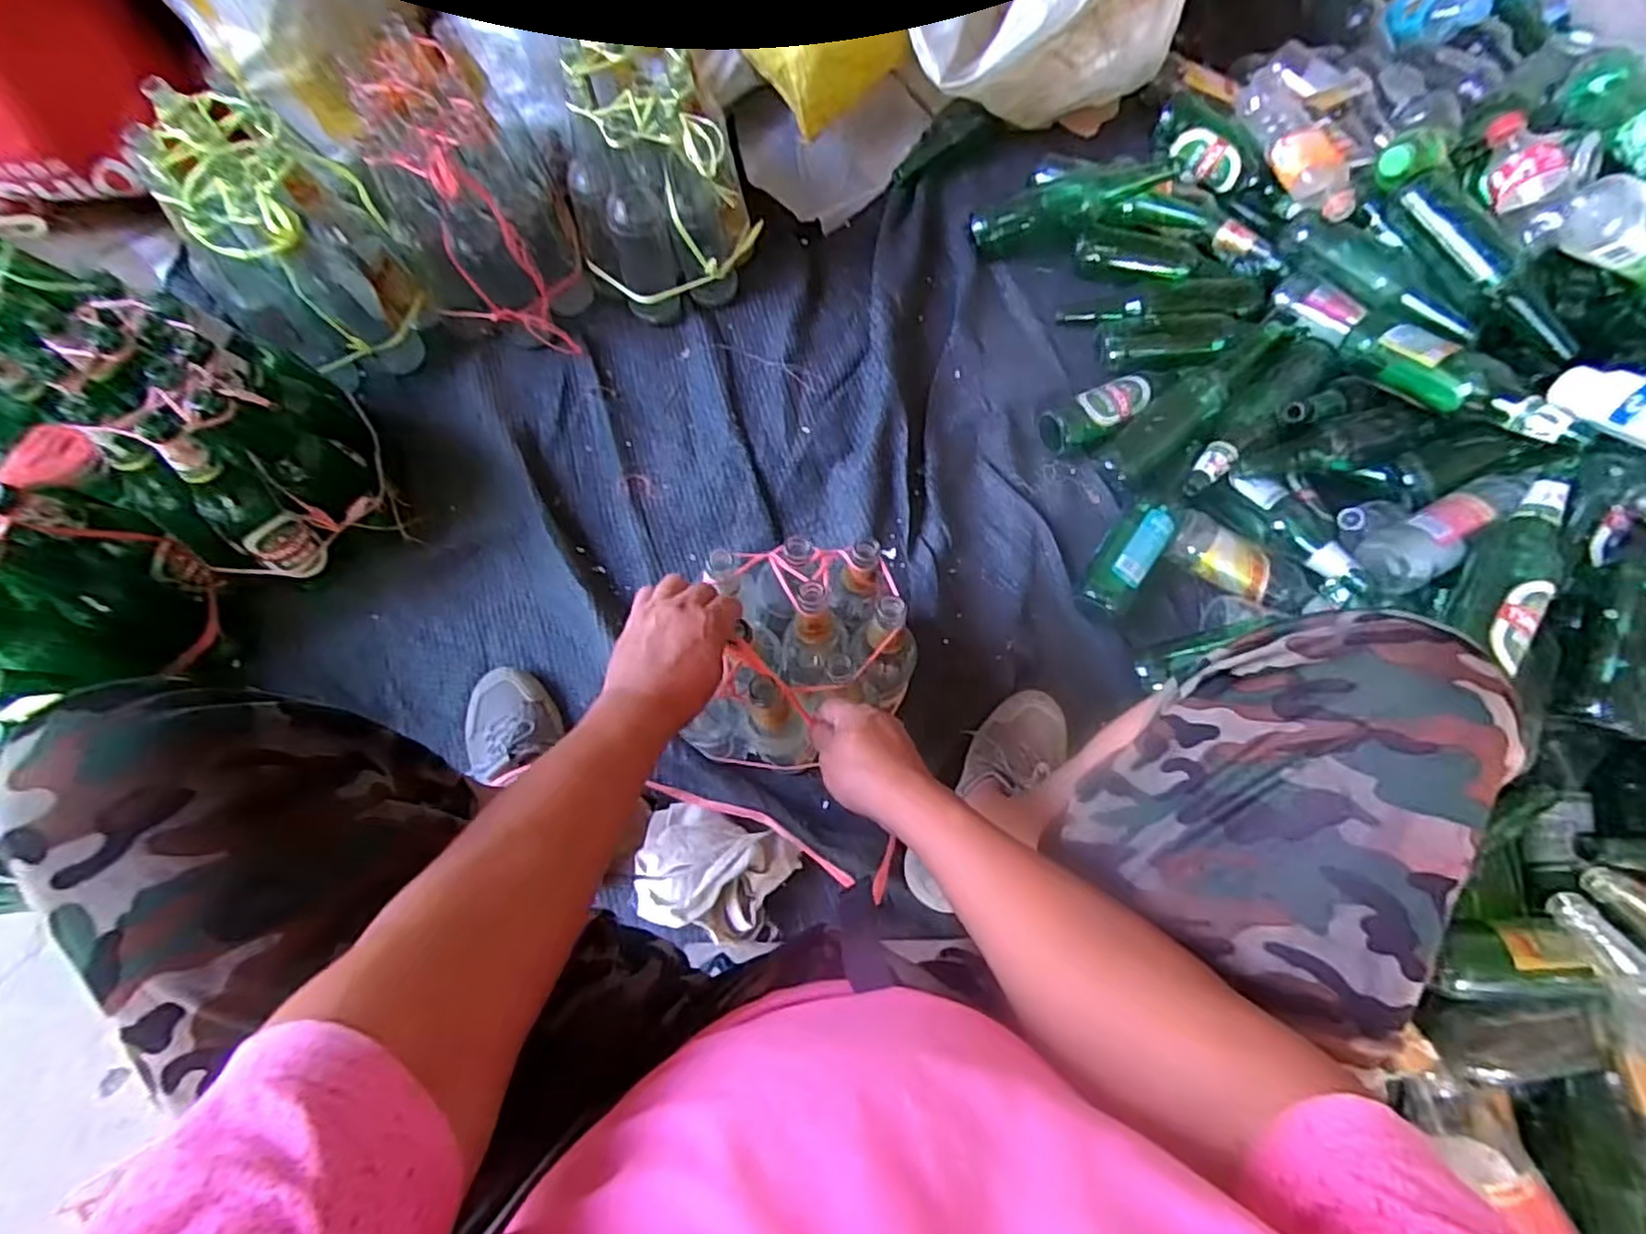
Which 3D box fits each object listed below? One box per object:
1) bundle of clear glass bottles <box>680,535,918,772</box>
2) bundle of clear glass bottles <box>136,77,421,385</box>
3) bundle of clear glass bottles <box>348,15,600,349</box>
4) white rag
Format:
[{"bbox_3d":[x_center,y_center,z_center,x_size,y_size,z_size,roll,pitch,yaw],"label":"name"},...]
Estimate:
[{"bbox_3d":[-0.013,0.051,0.713,0.198,0.212,0.201,0,74,-1],"label":"bundle of clear glass bottles"},{"bbox_3d":[-0.657,-0.458,0.875,0.210,0.251,0.245,-41,79,-11],"label":"bundle of clear glass bottles"},{"bbox_3d":[-0.431,-0.512,0.878,0.193,0.241,0.280,-17,75,-5],"label":"bundle of clear glass bottles"},{"bbox_3d":[-0.119,0.279,0.761,0.164,0.051,0.119,17,75,4],"label":"white rag"}]

